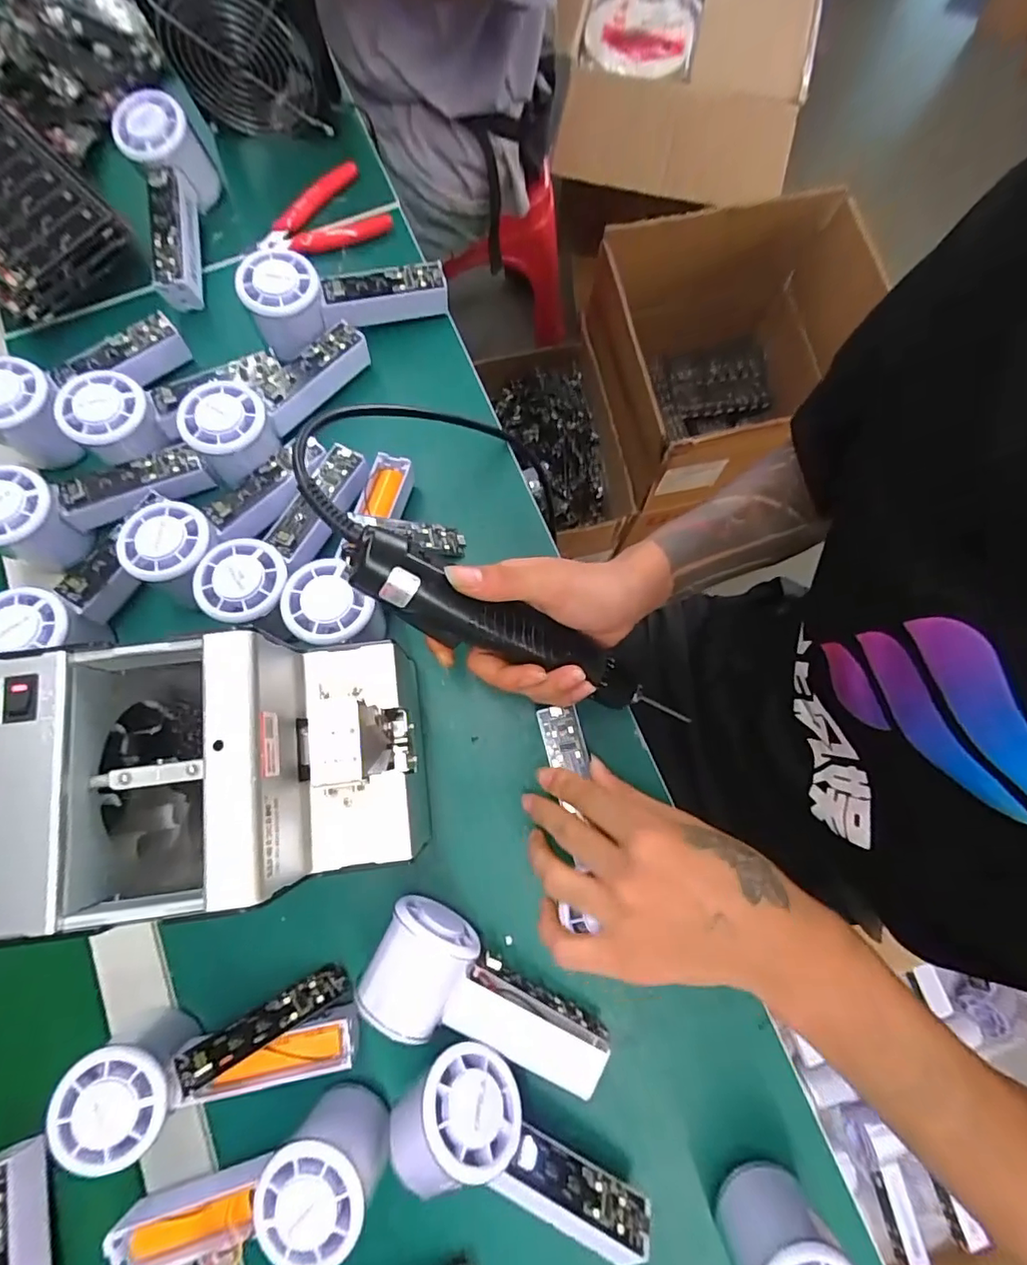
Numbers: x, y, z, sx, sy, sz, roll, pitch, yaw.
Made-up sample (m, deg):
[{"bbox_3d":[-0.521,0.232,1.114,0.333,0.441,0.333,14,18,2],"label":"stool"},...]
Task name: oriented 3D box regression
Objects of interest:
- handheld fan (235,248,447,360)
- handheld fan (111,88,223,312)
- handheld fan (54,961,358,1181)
[{"bbox_3d":[-0.125,-0.250,0.422,0.150,0.046,0.061,-14,77,-16],"label":"handheld fan"},{"bbox_3d":[-0.276,-0.341,0.449,0.054,0.051,0.150,-5,90,-1],"label":"handheld fan"},{"bbox_3d":[-0.169,0.246,0.316,0.149,0.060,0.056,-12,77,-3],"label":"handheld fan"}]

